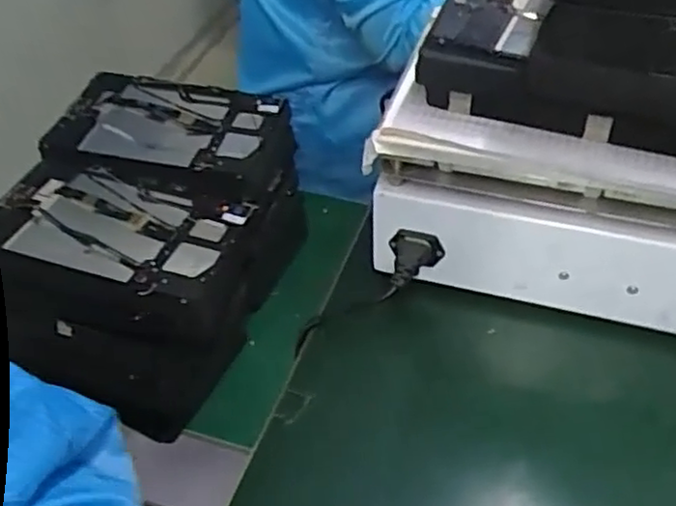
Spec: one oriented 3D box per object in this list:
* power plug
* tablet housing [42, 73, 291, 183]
[{"bbox_3d":[0.056,0.009,0.502,0.040,0.029,0.050,8,47,7],"label":"power plug"},{"bbox_3d":[-0.188,-0.146,0.783,0.257,0.025,0.151,9,48,9],"label":"tablet housing"}]

